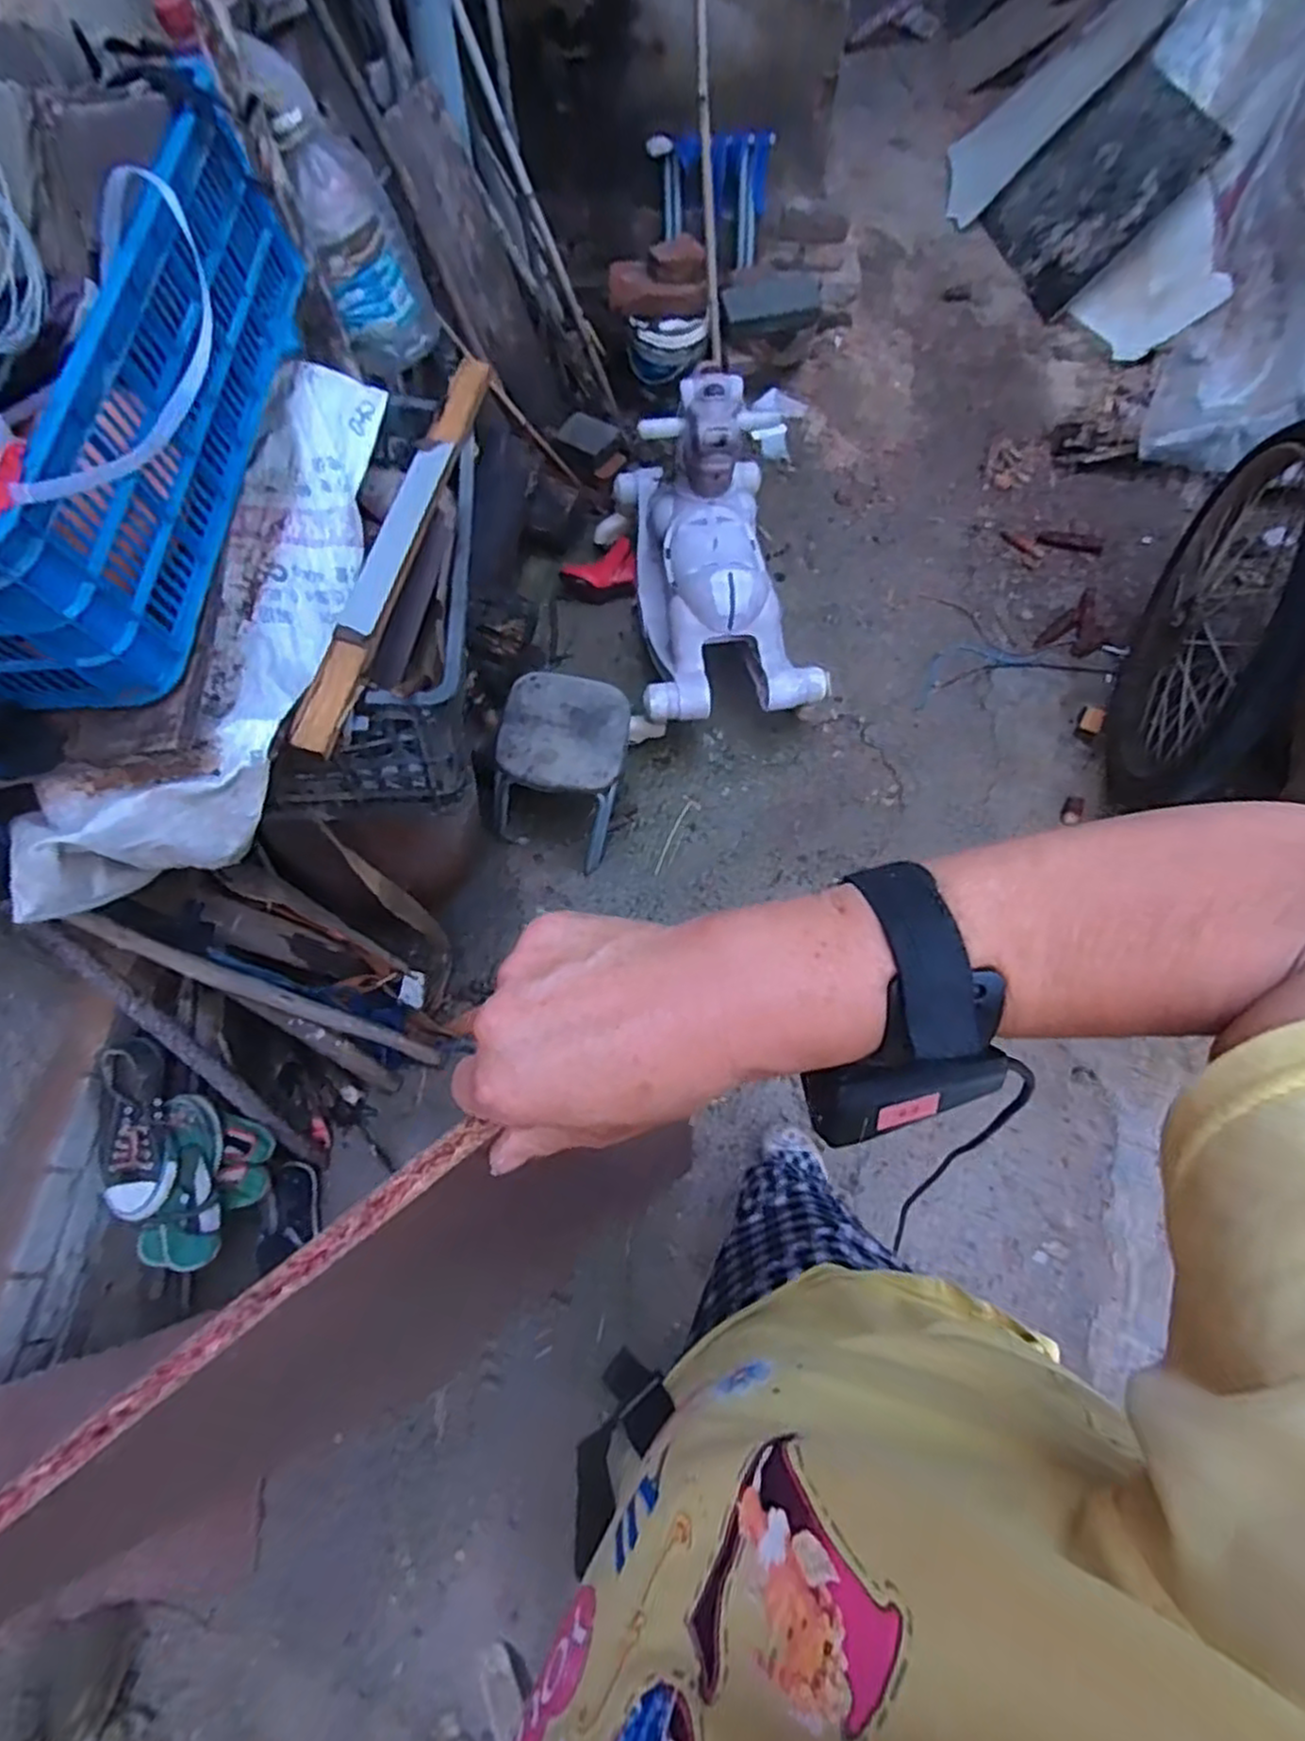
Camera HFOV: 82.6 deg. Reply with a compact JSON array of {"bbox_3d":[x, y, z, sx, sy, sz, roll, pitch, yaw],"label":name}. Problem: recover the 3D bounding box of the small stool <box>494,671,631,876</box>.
[{"bbox_3d":[-0.160,-0.199,1.440,0.232,0.250,0.270,17,64,10],"label":"small stool"}]

